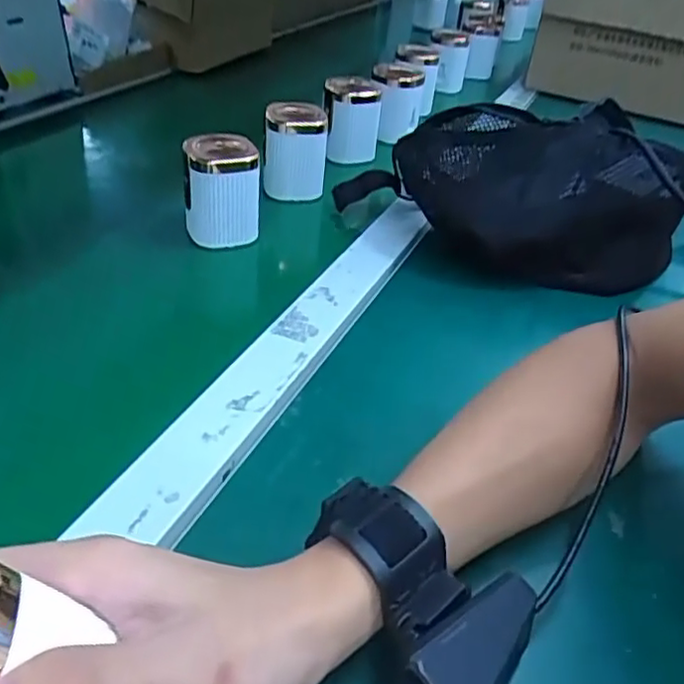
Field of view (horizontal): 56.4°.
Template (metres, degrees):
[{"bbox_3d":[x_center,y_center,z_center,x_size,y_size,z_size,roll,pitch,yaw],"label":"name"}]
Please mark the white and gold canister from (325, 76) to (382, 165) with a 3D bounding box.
[{"bbox_3d":[0.010,-0.220,0.641,0.056,0.076,0.054,8,39,0],"label":"white and gold canister"}]

